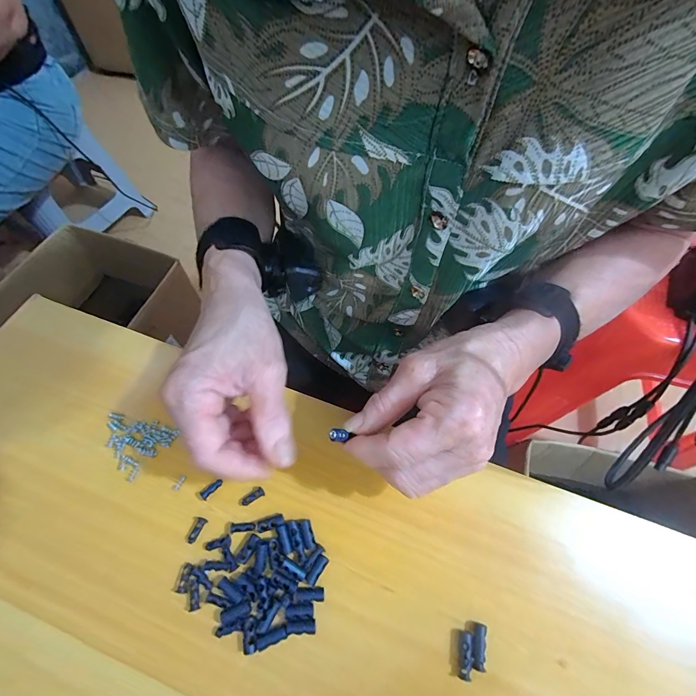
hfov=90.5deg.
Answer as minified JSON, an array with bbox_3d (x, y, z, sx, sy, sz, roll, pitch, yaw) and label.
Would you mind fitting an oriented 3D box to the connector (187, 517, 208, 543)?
[{"bbox_3d":[-0.106,0.128,0.241,0.007,0.005,0.016,18,62,8],"label":"connector"}]

